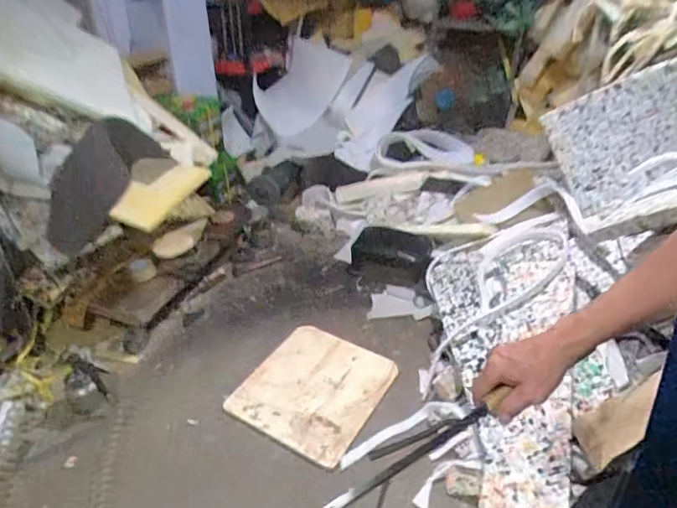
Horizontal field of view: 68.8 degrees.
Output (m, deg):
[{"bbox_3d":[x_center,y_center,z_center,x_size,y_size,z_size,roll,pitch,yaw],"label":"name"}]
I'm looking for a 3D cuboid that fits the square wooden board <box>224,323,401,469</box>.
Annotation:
[{"bbox_3d":[-0.074,0.434,1.679,0.428,0.026,0.494,18,37,26],"label":"square wooden board"}]

